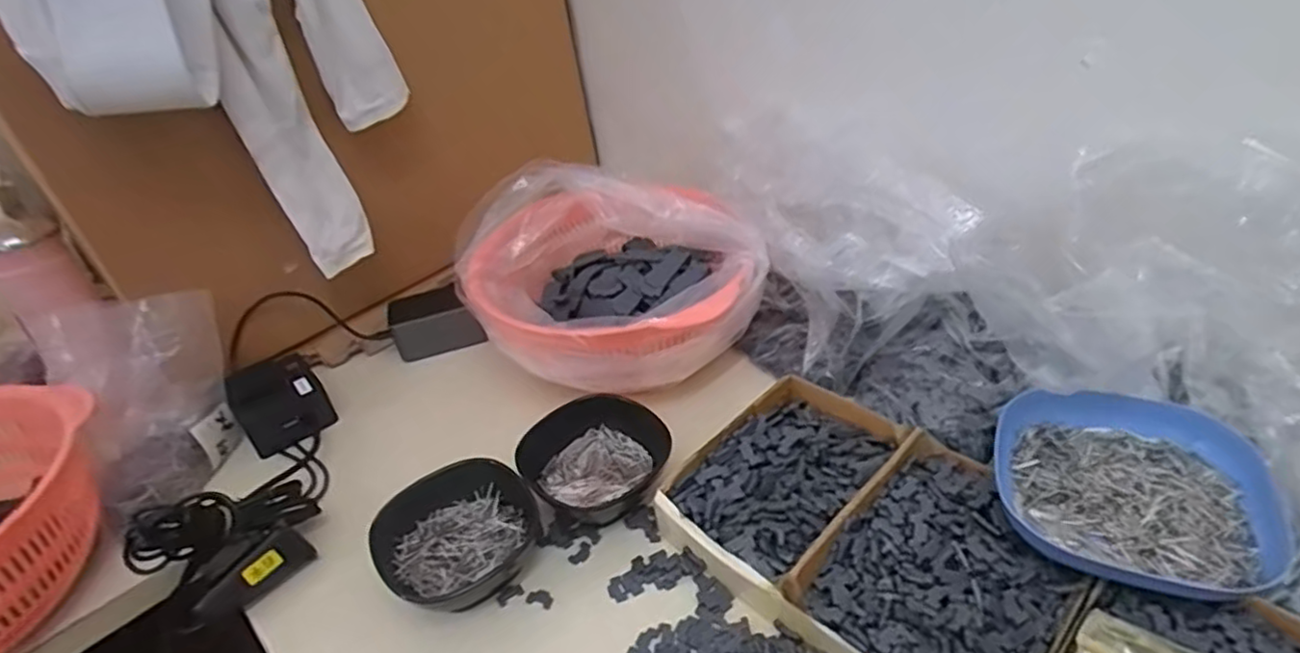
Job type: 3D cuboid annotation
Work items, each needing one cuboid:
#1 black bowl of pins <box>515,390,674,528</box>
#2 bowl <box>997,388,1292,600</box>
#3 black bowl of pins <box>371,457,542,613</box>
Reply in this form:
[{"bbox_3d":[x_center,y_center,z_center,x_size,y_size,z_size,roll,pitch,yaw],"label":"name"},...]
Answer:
[{"bbox_3d":[-0.040,0.108,0.526,0.111,0.049,0.118,-5,36,4],"label":"black bowl of pins"},{"bbox_3d":[0.294,0.097,0.413,0.146,0.033,0.130,14,41,28],"label":"bowl"},{"bbox_3d":[-0.132,0.155,0.481,0.106,0.050,0.106,-29,40,-26],"label":"black bowl of pins"}]

